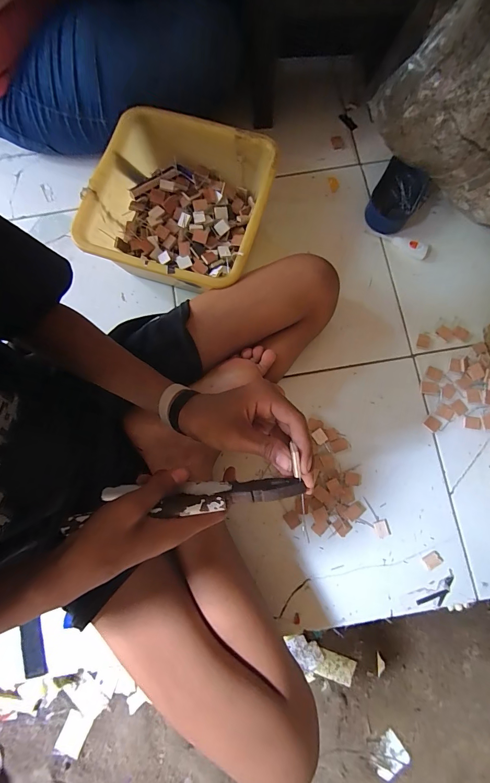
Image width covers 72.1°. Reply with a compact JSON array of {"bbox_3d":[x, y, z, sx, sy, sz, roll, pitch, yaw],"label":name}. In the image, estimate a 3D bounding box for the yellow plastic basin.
[{"bbox_3d":[-0.104,-0.295,0.573,0.261,0.124,0.262,17,80,4],"label":"yellow plastic basin"}]

